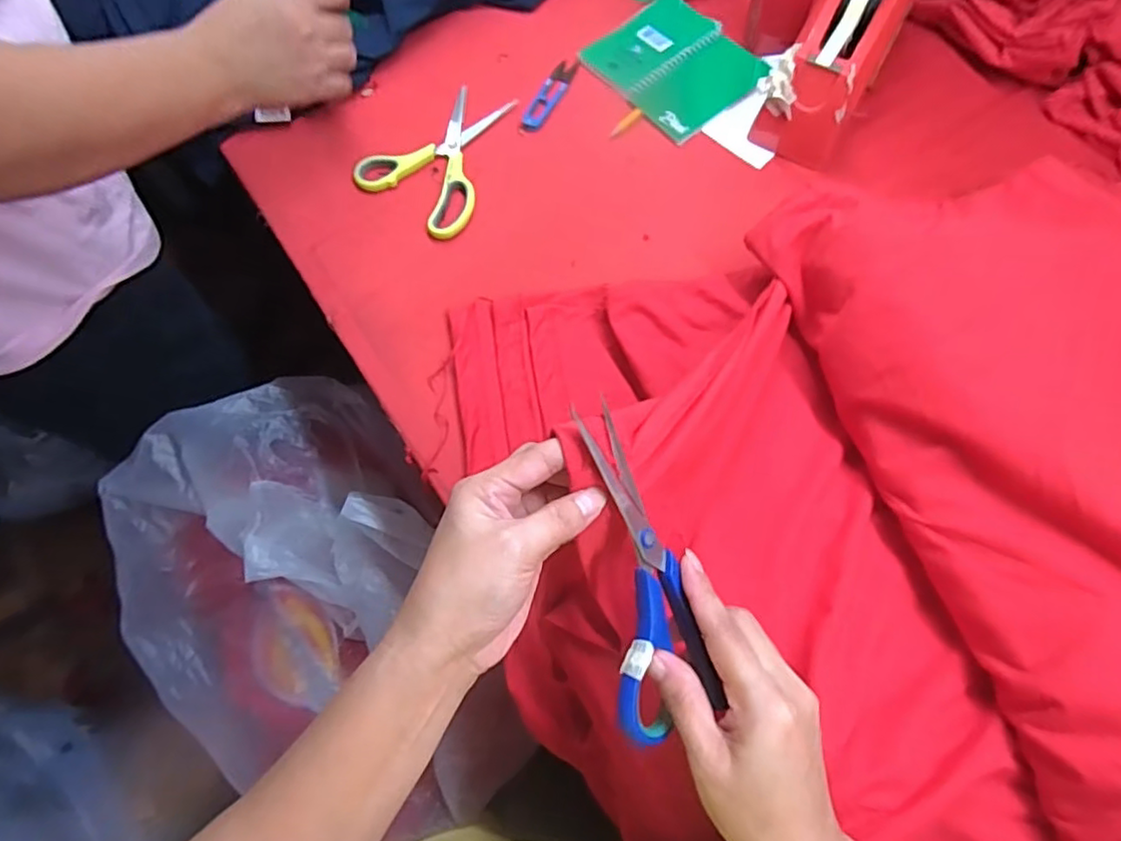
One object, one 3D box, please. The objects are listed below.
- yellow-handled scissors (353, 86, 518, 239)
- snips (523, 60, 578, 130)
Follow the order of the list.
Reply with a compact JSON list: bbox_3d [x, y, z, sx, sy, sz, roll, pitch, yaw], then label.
[{"bbox_3d":[-0.101,-0.256,0.603,0.125,0.009,0.166,37,70,13],"label":"yellow-handled scissors"},{"bbox_3d":[-0.011,-0.328,0.627,0.023,0.007,0.094,25,68,9],"label":"snips"}]

